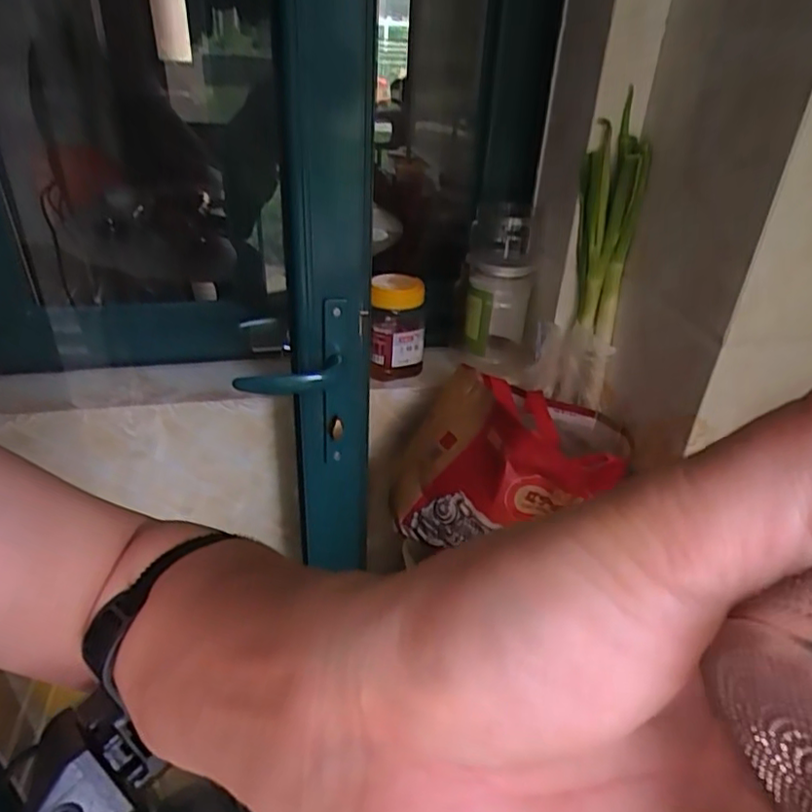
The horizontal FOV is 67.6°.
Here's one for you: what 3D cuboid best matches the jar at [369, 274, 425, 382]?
[{"bbox_3d":[-0.014,-0.121,0.922,0.080,0.142,0.073,2,32,-1],"label":"jar"}]

